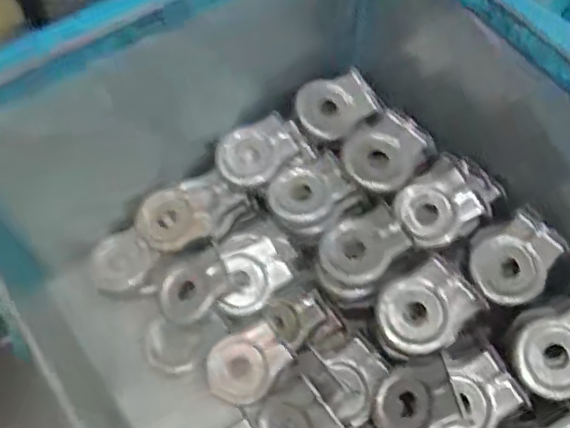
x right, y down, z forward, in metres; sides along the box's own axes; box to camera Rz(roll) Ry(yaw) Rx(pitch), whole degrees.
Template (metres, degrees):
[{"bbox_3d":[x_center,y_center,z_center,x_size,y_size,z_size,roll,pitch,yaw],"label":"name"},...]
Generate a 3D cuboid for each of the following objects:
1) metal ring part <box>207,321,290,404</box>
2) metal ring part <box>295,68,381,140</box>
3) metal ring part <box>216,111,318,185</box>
[{"bbox_3d":[-0.054,0.211,0.794,0.113,0.022,0.088,-36,78,3],"label":"metal ring part"},{"bbox_3d":[0.080,-0.168,0.883,0.123,0.027,0.093,-26,90,-5],"label":"metal ring part"},{"bbox_3d":[-0.037,-0.102,0.857,0.137,0.032,0.090,-28,67,-15],"label":"metal ring part"}]

